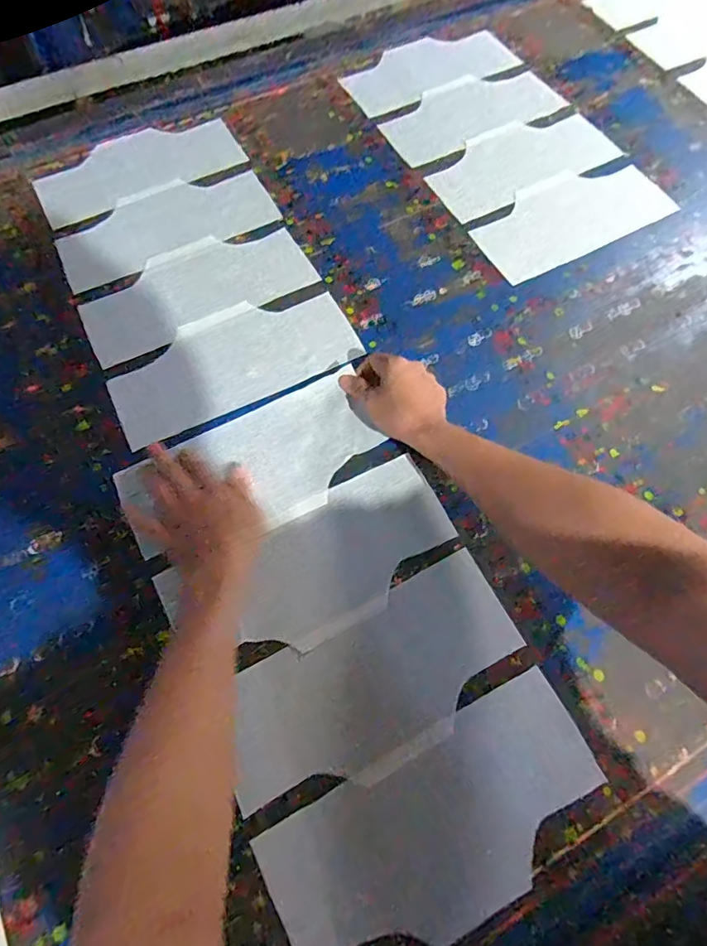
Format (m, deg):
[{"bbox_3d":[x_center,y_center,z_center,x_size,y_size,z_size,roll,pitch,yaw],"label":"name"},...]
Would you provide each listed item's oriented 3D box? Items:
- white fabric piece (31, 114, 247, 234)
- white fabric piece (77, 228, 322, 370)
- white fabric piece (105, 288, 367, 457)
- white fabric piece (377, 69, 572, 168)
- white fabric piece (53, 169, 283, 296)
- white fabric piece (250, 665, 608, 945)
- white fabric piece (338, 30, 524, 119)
[{"bbox_3d":[-0.311,-0.446,0.729,0.286,0.005,0.132,-26,71,-10],"label":"white fabric piece"},{"bbox_3d":[-0.203,-0.241,0.653,0.286,0.010,0.130,-27,74,-12],"label":"white fabric piece"},{"bbox_3d":[-0.144,-0.139,0.607,0.287,0.010,0.134,-27,71,-12],"label":"white fabric piece"},{"bbox_3d":[0.179,-0.566,0.782,0.289,0.008,0.143,-30,72,-12],"label":"white fabric piece"},{"bbox_3d":[-0.256,-0.343,0.688,0.285,0.004,0.135,-26,71,-10],"label":"white fabric piece"},{"bbox_3d":[0.076,0.298,0.428,0.286,0.013,0.130,-25,66,-12],"label":"white fabric piece"},{"bbox_3d":[0.120,-0.642,0.804,0.268,0.010,0.114,-25,75,-7],"label":"white fabric piece"}]

